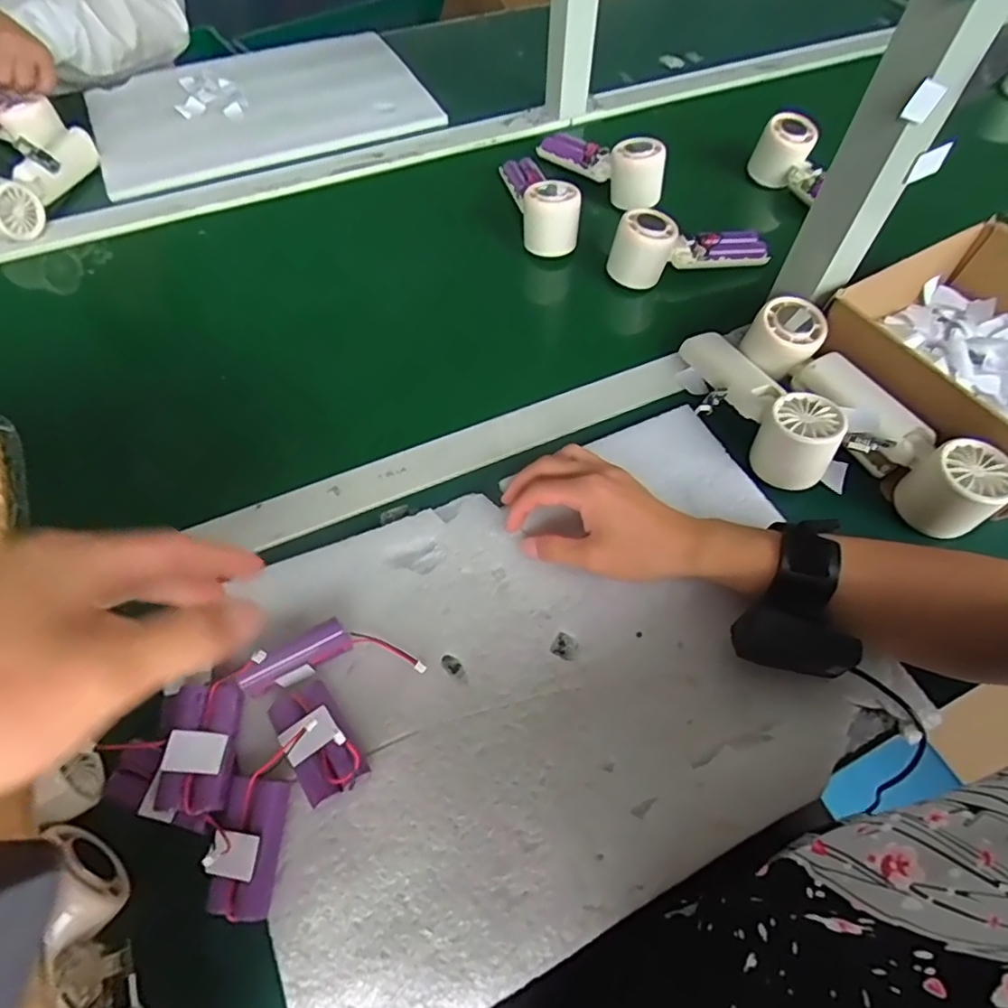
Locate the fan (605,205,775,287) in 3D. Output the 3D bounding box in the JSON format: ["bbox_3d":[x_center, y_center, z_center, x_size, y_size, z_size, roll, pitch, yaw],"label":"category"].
[{"bbox_3d":[0.189,-0.259,0.599,0.164,0.062,0.044,-6,57,-18],"label":"fan"}]

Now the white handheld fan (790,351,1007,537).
[{"bbox_3d":[0.296,-0.050,0.457,0.059,0.051,0.170,-28,61,-16],"label":"white handheld fan"}]

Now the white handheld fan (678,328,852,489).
[{"bbox_3d":[0.199,-0.089,0.480,0.065,0.050,0.168,-22,60,-13],"label":"white handheld fan"}]

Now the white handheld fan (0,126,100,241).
[{"bbox_3d":[-0.499,-0.351,0.631,0.059,0.054,0.172,16,59,10],"label":"white handheld fan"}]

